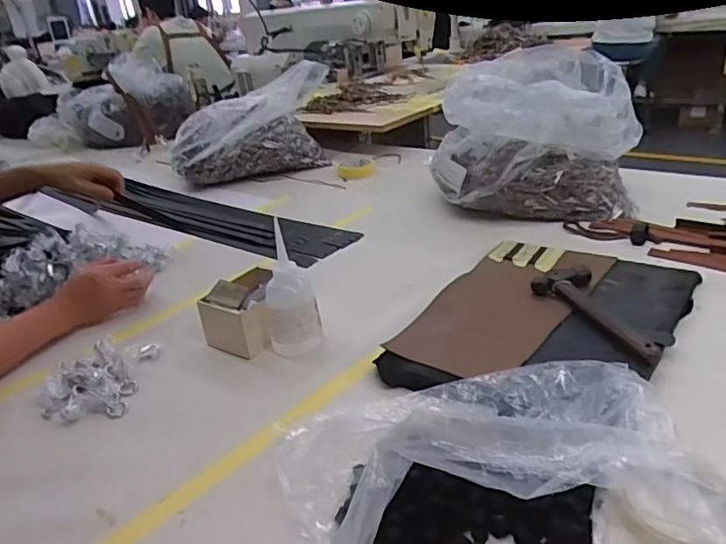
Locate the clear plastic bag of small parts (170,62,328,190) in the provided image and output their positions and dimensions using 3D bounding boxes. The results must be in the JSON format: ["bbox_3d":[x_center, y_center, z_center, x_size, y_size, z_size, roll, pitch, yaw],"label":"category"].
[{"bbox_3d":[-0.262,-0.353,1.362,0.398,0.193,0.216,-11,27,-8],"label":"clear plastic bag of small parts"}]

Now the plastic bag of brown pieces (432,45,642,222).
[{"bbox_3d":[0.304,-0.244,1.005,0.329,0.232,0.247,3,30,18],"label":"plastic bag of brown pieces"}]

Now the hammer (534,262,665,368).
[{"bbox_3d":[0.281,0.042,0.647,0.070,0.022,0.181,-16,28,-17],"label":"hammer"}]

